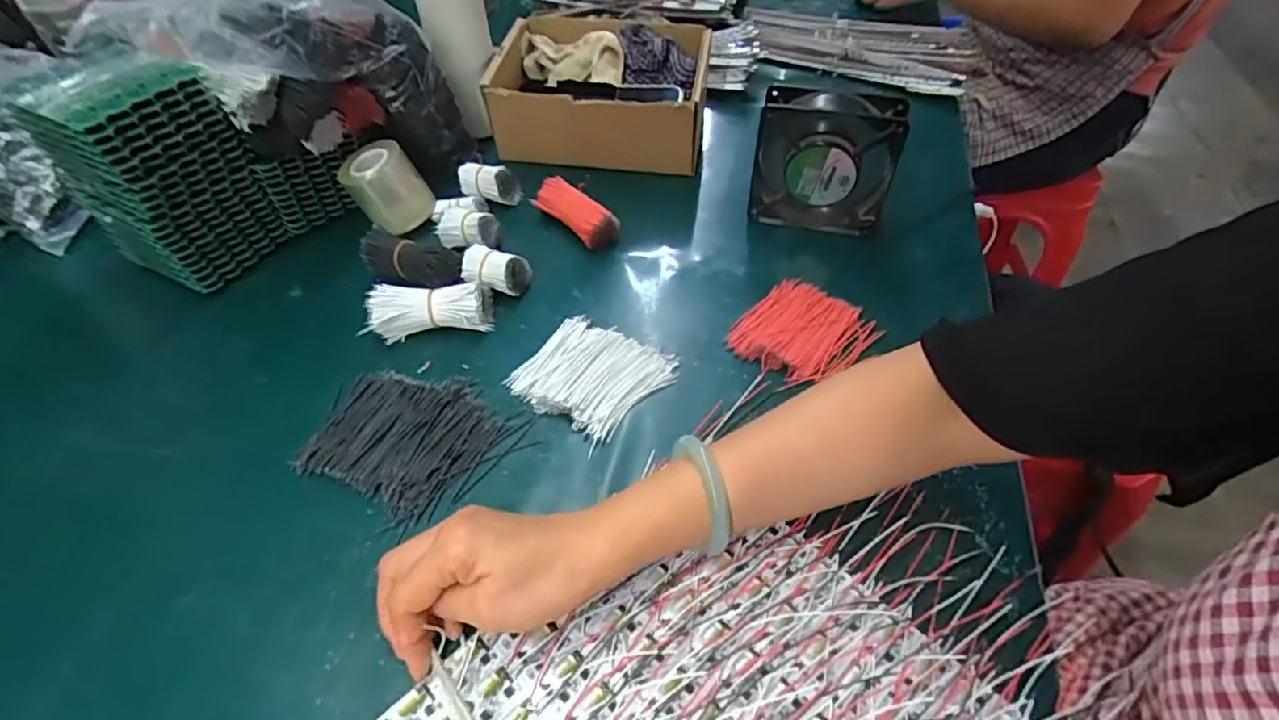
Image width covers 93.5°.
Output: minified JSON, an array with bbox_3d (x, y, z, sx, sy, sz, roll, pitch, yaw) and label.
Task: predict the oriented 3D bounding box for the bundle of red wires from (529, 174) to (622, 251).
[{"bbox_3d":[-0.060,-0.138,0.570,0.091,0.039,0.033,37,57,27],"label":"bundle of red wires"}]

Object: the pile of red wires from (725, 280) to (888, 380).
[{"bbox_3d":[0.133,-0.023,0.486,0.093,0.019,0.097,31,54,24],"label":"pile of red wires"}]

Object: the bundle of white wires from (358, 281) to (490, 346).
[{"bbox_3d":[-0.170,-0.043,0.490,0.094,0.039,0.036,-6,49,-7],"label":"bundle of white wires"}]

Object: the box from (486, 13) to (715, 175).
[{"bbox_3d":[-0.039,-0.278,0.650,0.214,0.096,0.155,9,48,6],"label":"box"}]

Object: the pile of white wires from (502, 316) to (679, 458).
[{"bbox_3d":[-0.037,0.008,0.462,0.098,0.013,0.102,34,55,25],"label":"pile of white wires"}]

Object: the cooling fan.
[{"bbox_3d":[0.165,-0.173,0.540,0.119,0.128,0.034,7,48,4],"label":"cooling fan"}]

